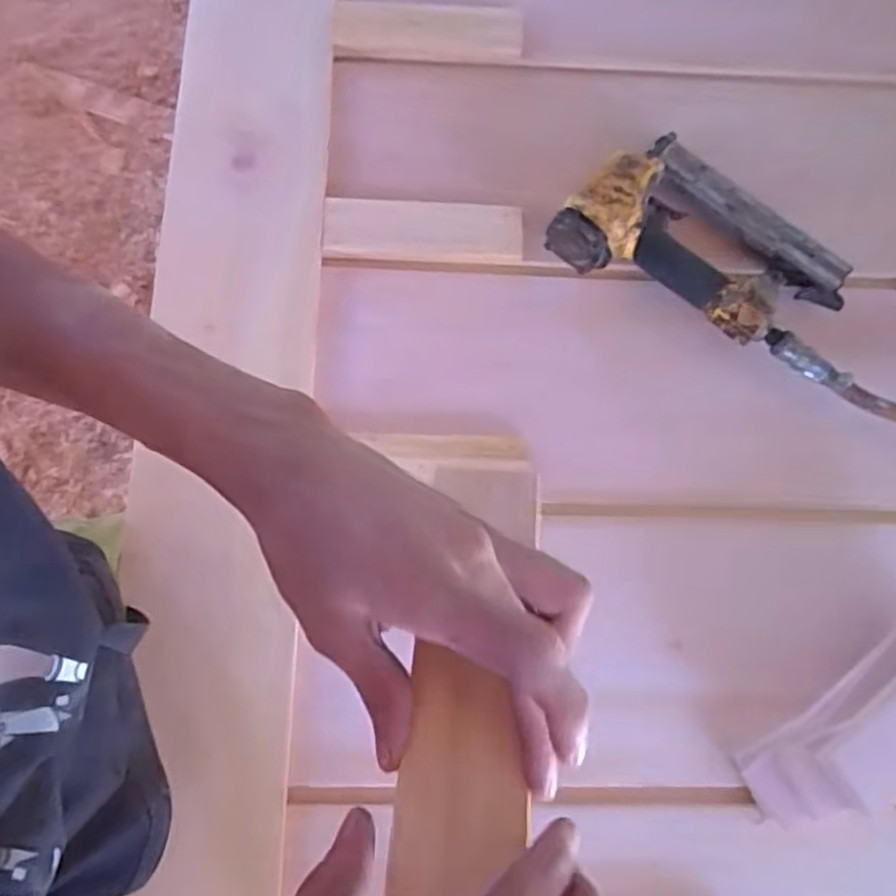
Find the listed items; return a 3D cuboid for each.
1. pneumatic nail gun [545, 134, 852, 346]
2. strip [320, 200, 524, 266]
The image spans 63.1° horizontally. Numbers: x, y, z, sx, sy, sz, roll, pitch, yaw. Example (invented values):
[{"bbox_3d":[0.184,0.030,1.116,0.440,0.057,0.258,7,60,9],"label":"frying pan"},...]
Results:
[{"bbox_3d":[0.223,-0.173,0.631,0.222,0.057,0.163,39,77,6],"label":"pneumatic nail gun"},{"bbox_3d":[-0.023,-0.192,0.649,0.173,0.013,0.053,4,76,-3],"label":"strip"}]

